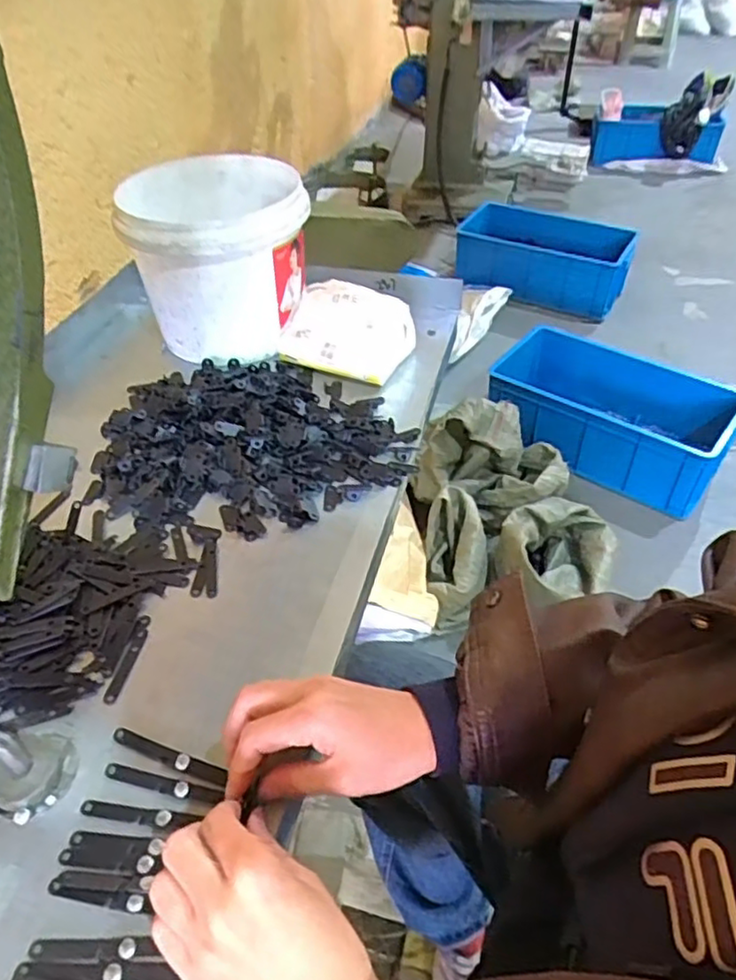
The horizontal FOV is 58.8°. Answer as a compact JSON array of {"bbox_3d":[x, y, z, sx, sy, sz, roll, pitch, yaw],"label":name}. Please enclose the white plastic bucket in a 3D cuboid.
[{"bbox_3d":[-0.151,-0.242,0.681,0.169,0.139,0.175,-2,46,2],"label":"white plastic bucket"}]

